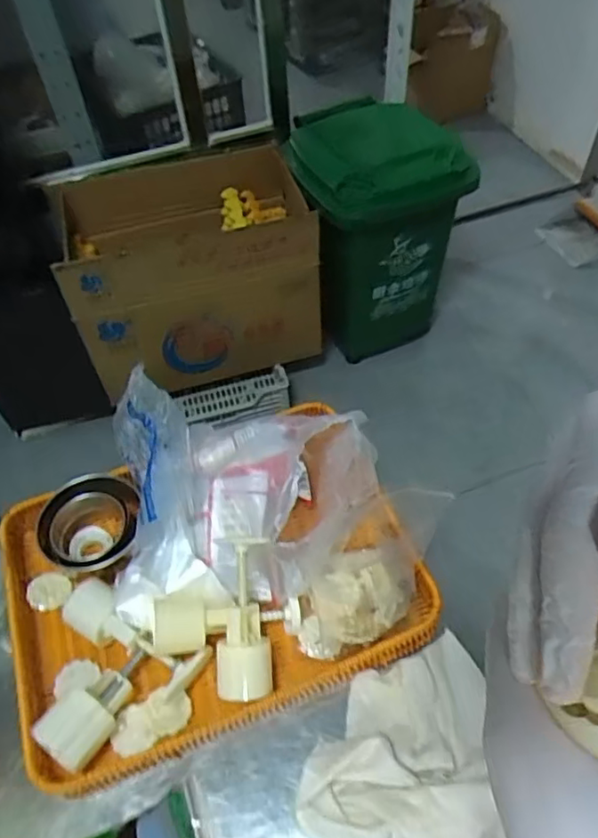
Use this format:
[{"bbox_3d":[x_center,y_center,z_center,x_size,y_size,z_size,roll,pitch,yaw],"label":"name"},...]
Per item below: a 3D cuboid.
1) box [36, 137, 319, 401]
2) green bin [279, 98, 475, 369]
[{"bbox_3d":[-0.269,-0.366,1.534,0.582,0.474,0.344,-16,53,-8],"label":"box"},{"bbox_3d":[0.191,-0.494,1.681,0.433,0.586,0.356,-23,55,-14],"label":"green bin"}]

